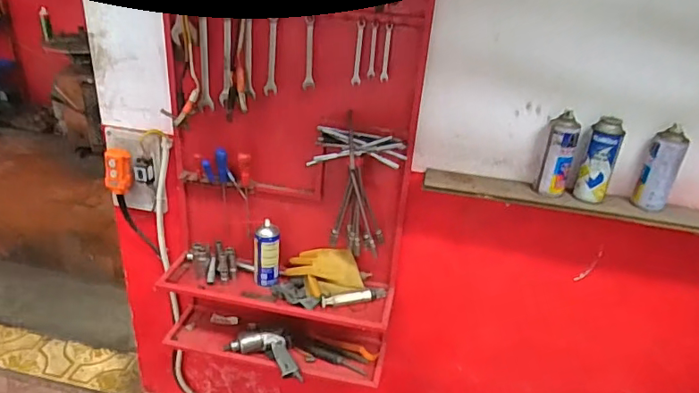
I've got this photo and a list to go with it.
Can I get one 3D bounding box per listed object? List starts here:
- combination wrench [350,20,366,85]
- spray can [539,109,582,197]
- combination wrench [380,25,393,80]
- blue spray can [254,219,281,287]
[{"bbox_3d":[0.019,-0.303,1.096,0.018,0.133,0.013,0,28,-9],"label":"combination wrench"},{"bbox_3d":[0.444,-0.086,1.097,0.062,0.170,0.055,17,30,22],"label":"spray can"},{"bbox_3d":[0.078,-0.301,1.092,0.017,0.113,0.009,3,28,-4],"label":"combination wrench"},{"bbox_3d":[-0.210,0.147,1.326,0.065,0.159,0.053,-2,29,-14],"label":"blue spray can"}]

